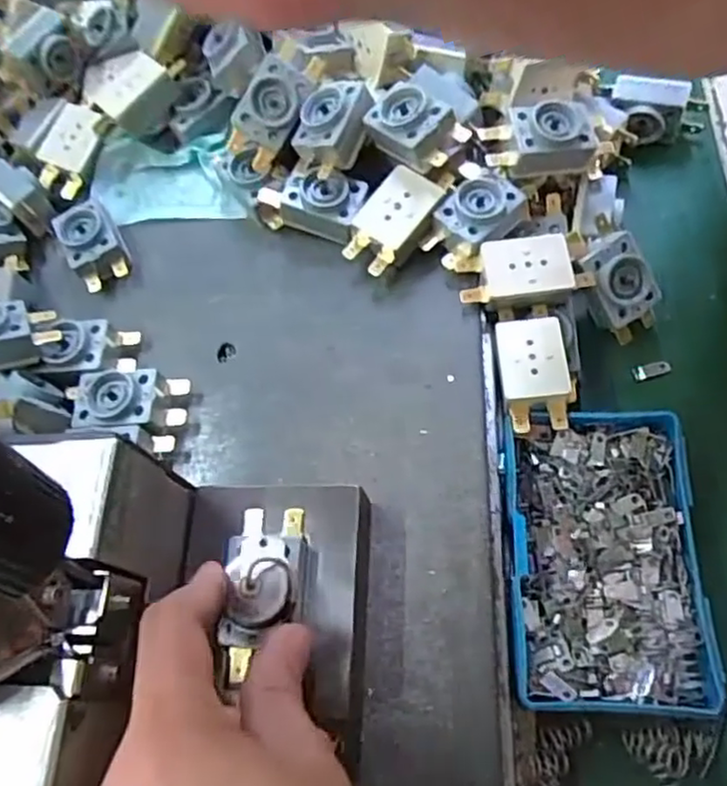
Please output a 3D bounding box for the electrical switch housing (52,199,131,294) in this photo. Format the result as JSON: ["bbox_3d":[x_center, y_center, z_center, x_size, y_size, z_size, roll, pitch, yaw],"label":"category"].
[{"bbox_3d":[-0.139,-0.076,0.347,0.028,0.018,0.044,-30,63,-5],"label":"electrical switch housing"}]

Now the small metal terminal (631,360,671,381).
[{"bbox_3d":[0.134,-0.011,0.315,0.017,0.004,0.007,-16,63,8],"label":"small metal terminal"}]

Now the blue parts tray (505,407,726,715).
[{"bbox_3d":[0.095,0.063,0.267,0.068,0.021,0.113,1,63,3],"label":"blue parts tray"}]

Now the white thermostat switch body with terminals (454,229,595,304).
[{"bbox_3d":[0.072,-0.054,0.299,0.057,0.014,0.029,-12,63,4],"label":"white thermostat switch body with terminals"}]

